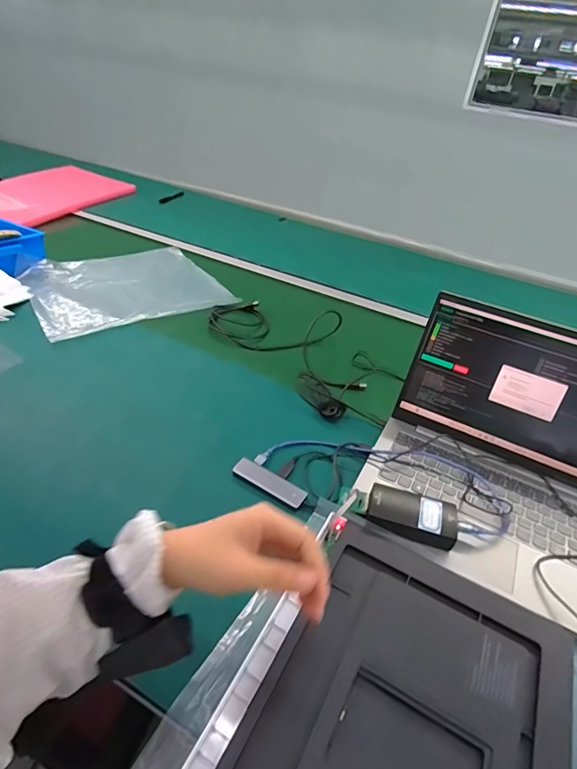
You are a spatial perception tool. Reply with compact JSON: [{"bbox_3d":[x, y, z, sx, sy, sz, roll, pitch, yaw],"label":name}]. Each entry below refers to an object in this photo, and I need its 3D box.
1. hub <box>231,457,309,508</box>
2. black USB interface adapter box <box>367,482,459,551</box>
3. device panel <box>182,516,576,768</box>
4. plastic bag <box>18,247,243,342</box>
[{"bbox_3d":[-0.025,0.127,0.557,0.101,0.010,0.030,24,42,21],"label":"hub"},{"bbox_3d":[0.146,0.158,0.513,0.102,0.029,0.048,16,40,12],"label":"black USB interface adapter box"},{"bbox_3d":[0.095,0.281,0.369,0.264,0.013,0.294,23,42,20],"label":"device panel"},{"bbox_3d":[-0.376,-0.237,0.991,0.384,0.017,0.390,-19,45,-28],"label":"plastic bag"}]

